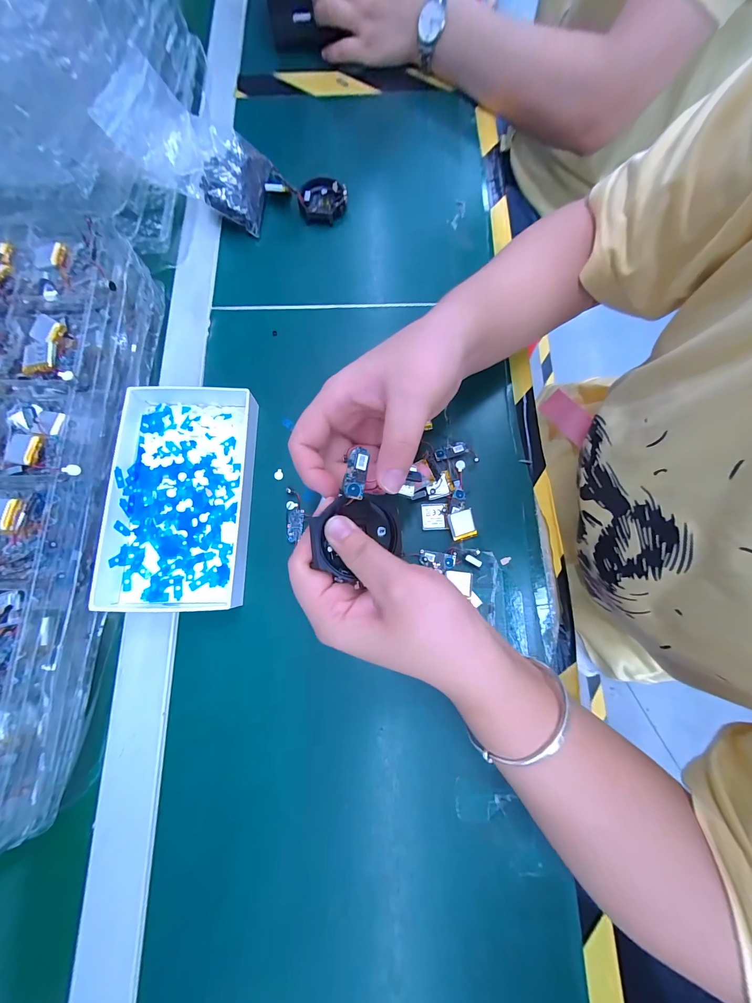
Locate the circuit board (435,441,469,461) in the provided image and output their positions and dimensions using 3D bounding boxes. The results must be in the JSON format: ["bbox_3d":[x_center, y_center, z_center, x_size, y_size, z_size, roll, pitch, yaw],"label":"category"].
[{"bbox_3d":[0.064,-0.044,0.275,0.028,0.004,0.012,-18,78,-4],"label":"circuit board"}]

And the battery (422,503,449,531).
[{"bbox_3d":[0.048,0.012,0.262,0.021,0.004,0.021,-2,78,-1],"label":"battery"}]

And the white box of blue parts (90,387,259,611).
[{"bbox_3d":[-0.155,-0.008,0.260,0.103,0.027,0.181,2,78,0],"label":"white box of blue parts"}]

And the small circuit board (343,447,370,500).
[{"bbox_3d":[-0.011,-0.015,0.175,0.011,0.006,0.027,10,91,2],"label":"small circuit board"}]

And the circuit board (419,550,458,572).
[{"bbox_3d":[0.049,0.047,0.255,0.028,0.004,0.015,5,78,1],"label":"circuit board"}]

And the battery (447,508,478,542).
[{"bbox_3d":[0.069,0.019,0.258,0.021,0.004,0.022,-14,93,-11],"label":"battery"}]

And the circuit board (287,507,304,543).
[{"bbox_3d":[-0.066,0.019,0.265,0.013,0.004,0.028,-3,78,-1],"label":"circuit board"}]

